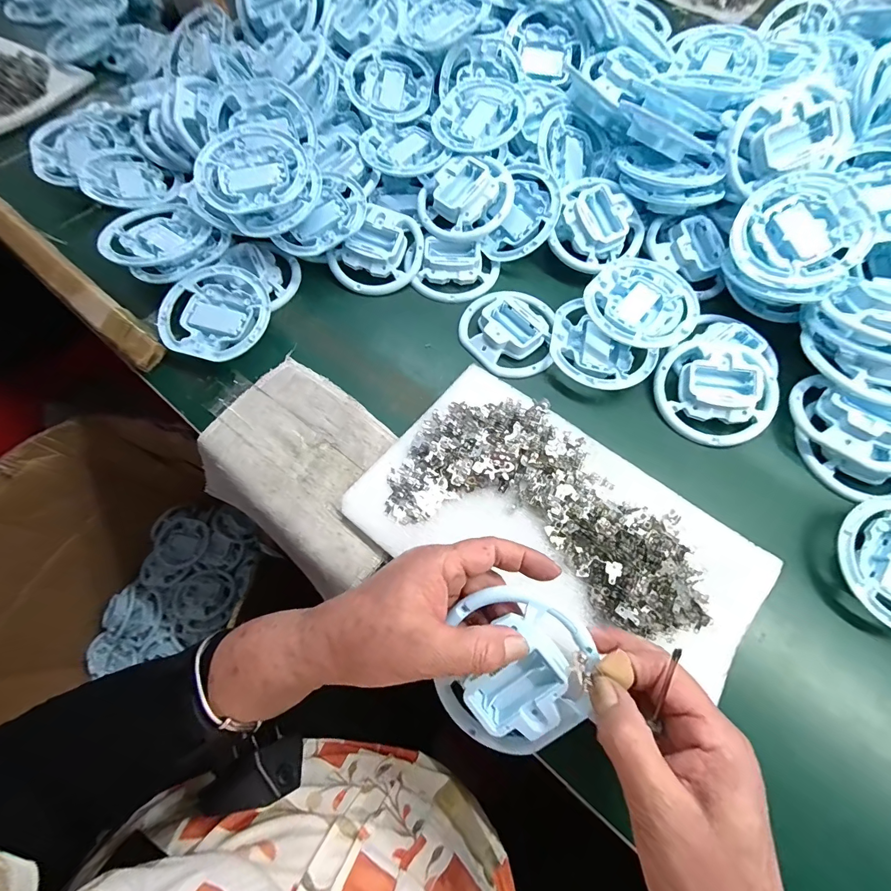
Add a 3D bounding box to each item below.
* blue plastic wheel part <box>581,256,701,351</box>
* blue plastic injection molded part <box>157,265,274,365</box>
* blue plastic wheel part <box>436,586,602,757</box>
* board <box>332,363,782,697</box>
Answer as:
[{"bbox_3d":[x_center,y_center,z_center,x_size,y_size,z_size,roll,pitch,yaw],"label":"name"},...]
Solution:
[{"bbox_3d":[0.186,-0.140,0.390,0.100,0.022,0.108,0,67,0],"label":"blue plastic wheel part"},{"bbox_3d":[-0.221,-0.133,0.395,0.102,0.027,0.103,0,67,0],"label":"blue plastic injection molded part"},{"bbox_3d":[0.045,0.144,0.249,0.098,0.032,0.098,1,93,11],"label":"blue plastic wheel part"},{"bbox_3d":[0.092,0.069,0.322,0.303,0.032,0.175,34,71,13],"label":"board"}]

